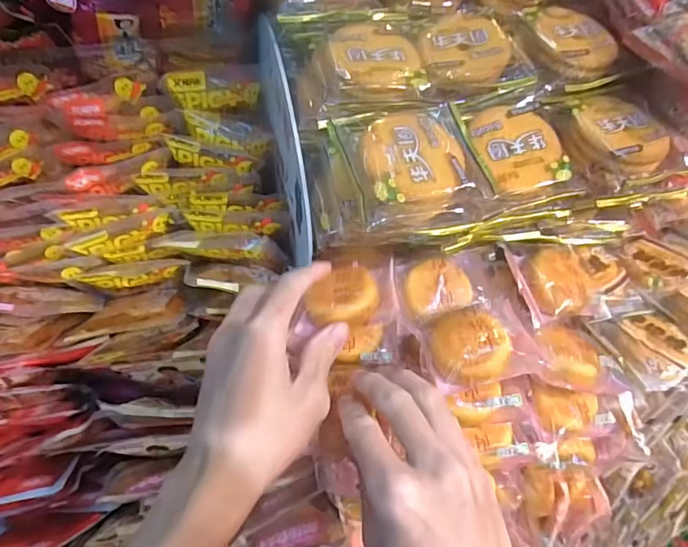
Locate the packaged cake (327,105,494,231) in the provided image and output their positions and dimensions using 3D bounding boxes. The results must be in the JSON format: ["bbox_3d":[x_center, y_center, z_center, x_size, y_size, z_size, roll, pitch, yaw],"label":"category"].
[{"bbox_3d":[0.044,-0.070,0.326,0.083,0.035,0.075,-17,63,-13],"label":"packaged cake"}]

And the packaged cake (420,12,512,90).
[{"bbox_3d":[0.086,-0.163,0.374,0.065,0.017,0.062,-5,61,-7],"label":"packaged cake"}]

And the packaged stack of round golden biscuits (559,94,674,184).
[{"bbox_3d":[0.193,-0.096,0.362,0.062,0.025,0.066,-21,64,-15],"label":"packaged stack of round golden biscuits"}]

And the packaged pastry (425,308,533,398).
[{"bbox_3d":[0.089,0.047,0.349,0.068,0.032,0.055,-11,61,-10],"label":"packaged pastry"}]

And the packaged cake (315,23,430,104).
[{"bbox_3d":[0.018,-0.148,0.356,0.069,0.018,0.069,-6,61,-8],"label":"packaged cake"}]

